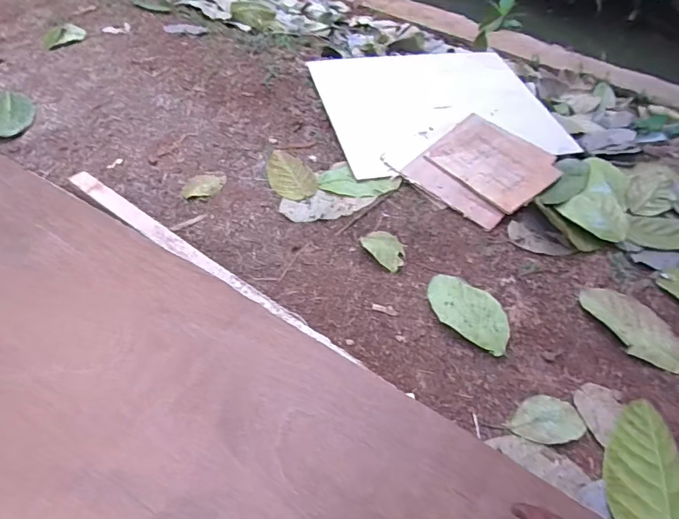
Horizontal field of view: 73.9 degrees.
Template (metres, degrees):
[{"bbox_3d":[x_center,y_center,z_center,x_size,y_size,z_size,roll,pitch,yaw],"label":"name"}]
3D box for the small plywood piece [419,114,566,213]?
[{"bbox_3d":[0.360,-0.229,1.062,0.258,0.011,0.233,39,60,22],"label":"small plywood piece"}]

